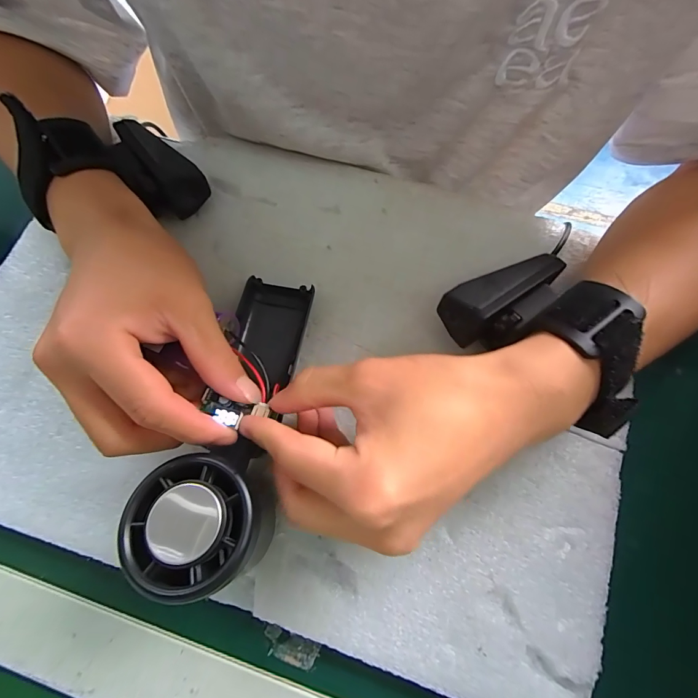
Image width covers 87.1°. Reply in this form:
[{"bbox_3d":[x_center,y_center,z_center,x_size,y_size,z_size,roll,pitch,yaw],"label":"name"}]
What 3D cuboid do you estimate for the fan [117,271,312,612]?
[{"bbox_3d":[-0.054,0.029,0.185,0.057,0.032,0.161,8,52,4],"label":"fan"}]

